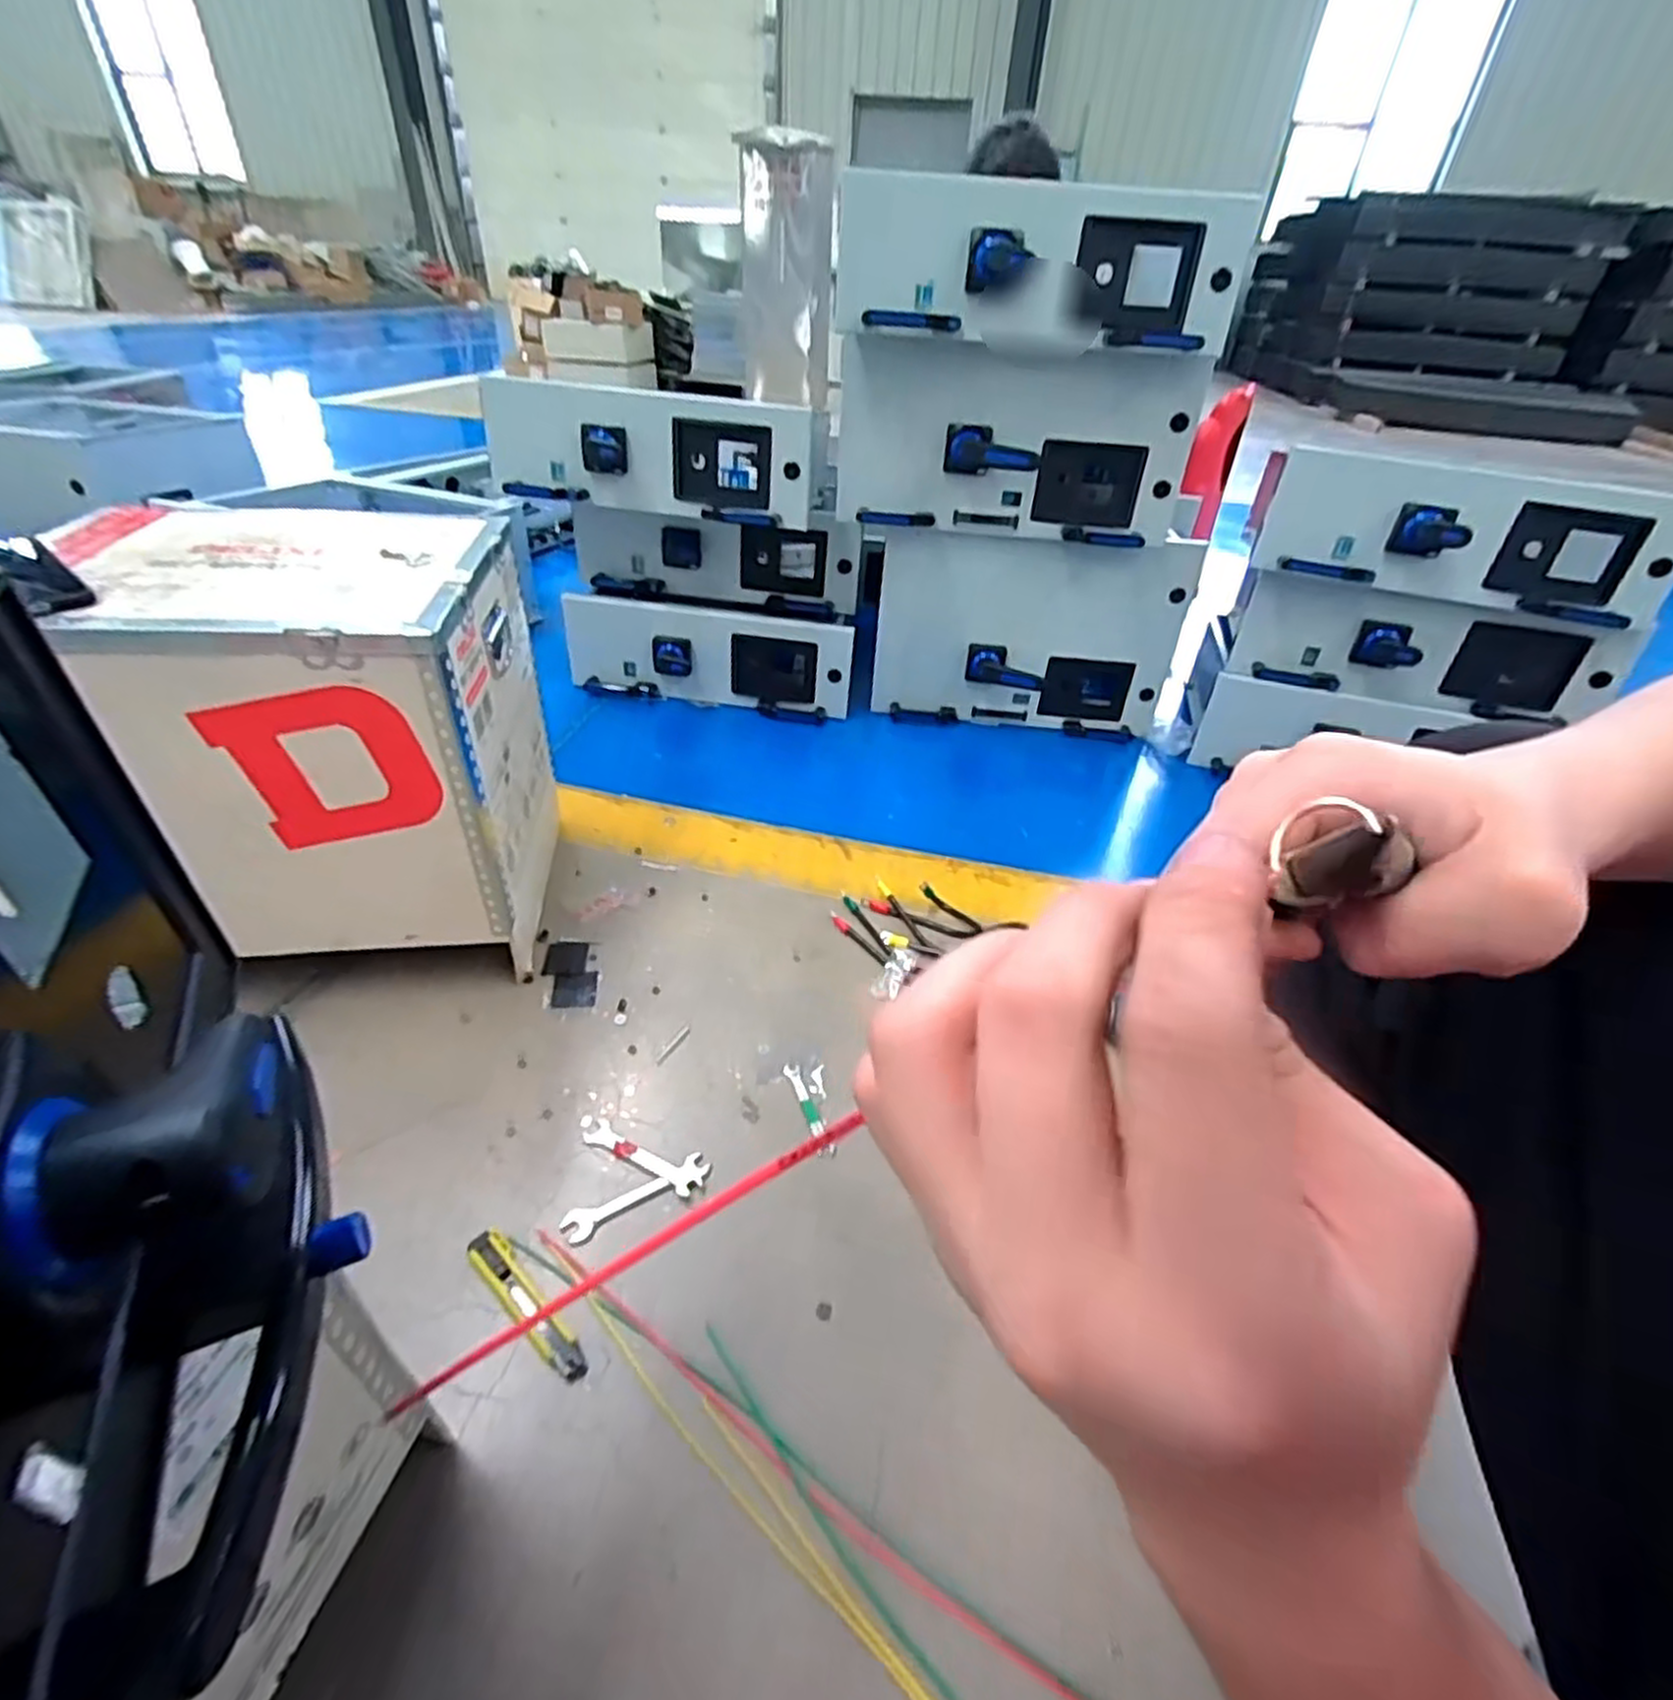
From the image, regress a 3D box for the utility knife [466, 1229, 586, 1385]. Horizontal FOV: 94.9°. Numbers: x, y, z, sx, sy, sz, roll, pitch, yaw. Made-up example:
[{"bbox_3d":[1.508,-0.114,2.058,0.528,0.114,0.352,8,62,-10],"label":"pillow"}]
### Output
[{"bbox_3d":[-0.276,0.399,0.681,0.165,0.012,0.033,32,44,30],"label":"utility knife"}]

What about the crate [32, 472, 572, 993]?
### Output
[{"bbox_3d":[-0.569,-0.134,0.902,0.389,0.406,0.351,-5,38,-13],"label":"crate"}]

